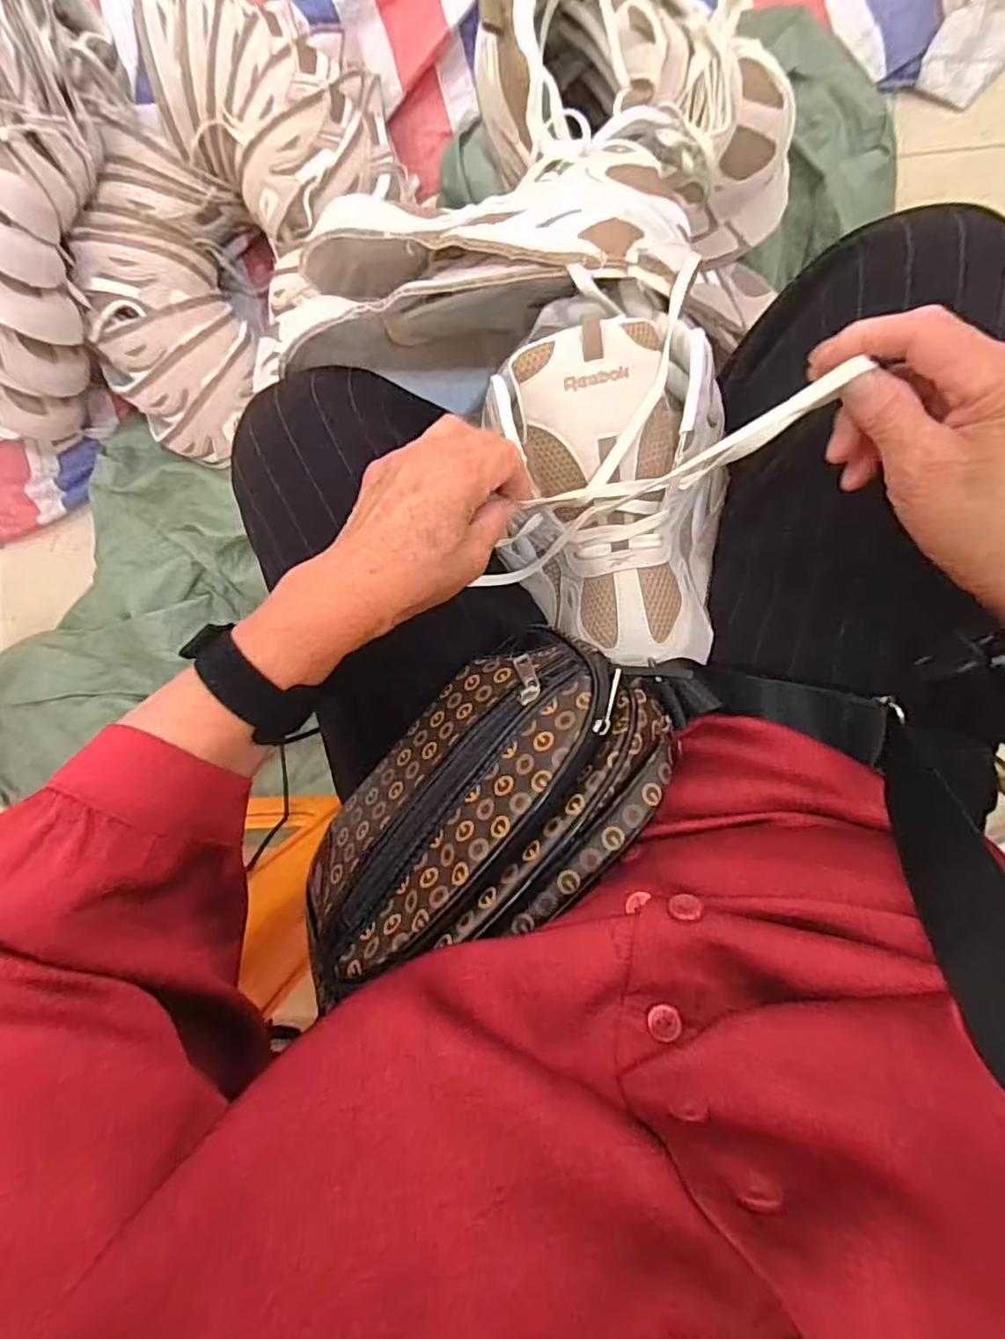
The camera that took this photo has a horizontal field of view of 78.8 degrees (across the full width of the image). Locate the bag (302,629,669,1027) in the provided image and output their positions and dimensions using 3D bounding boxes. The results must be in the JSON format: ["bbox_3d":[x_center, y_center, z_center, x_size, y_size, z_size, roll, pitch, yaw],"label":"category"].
[{"bbox_3d":[-0.008,0.091,0.322,0.137,0.078,0.224,20,74,48],"label":"bag"}]

